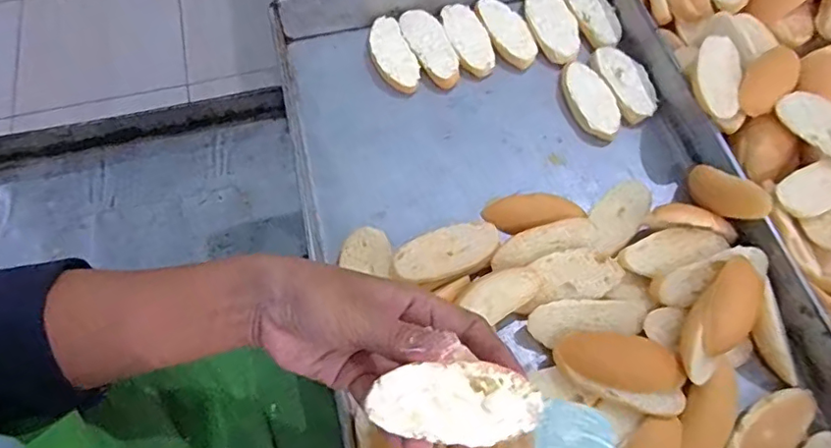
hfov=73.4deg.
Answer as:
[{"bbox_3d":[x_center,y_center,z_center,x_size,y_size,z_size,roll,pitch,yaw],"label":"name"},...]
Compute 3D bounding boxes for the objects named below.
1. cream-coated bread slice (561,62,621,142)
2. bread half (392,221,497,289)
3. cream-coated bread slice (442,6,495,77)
[{"bbox_3d":[0.171,-0.122,0.546,0.041,0.012,0.092,-15,64,-7],"label":"cream-coated bread slice"},{"bbox_3d":[0.026,0.027,0.462,0.085,0.022,0.045,-19,65,-9],"label":"bread half"},{"bbox_3d":[0.055,-0.193,0.586,0.043,0.014,0.091,-16,65,-8],"label":"cream-coated bread slice"}]

